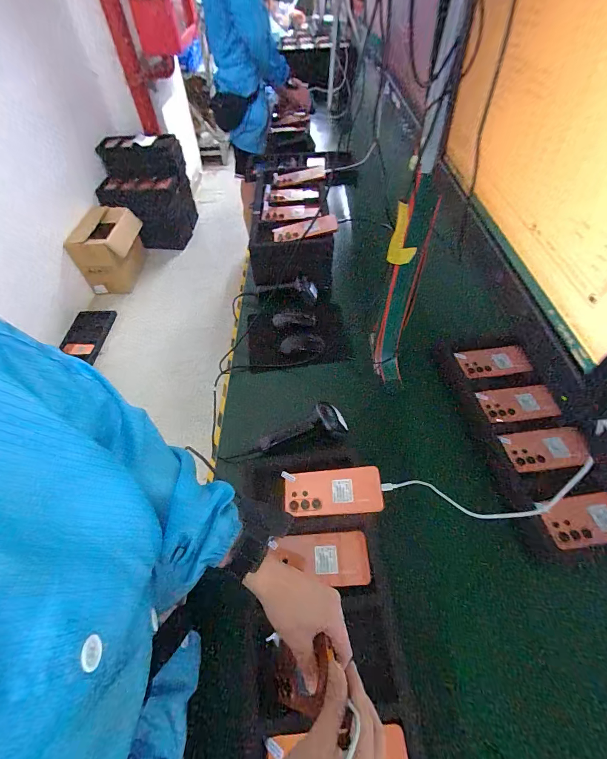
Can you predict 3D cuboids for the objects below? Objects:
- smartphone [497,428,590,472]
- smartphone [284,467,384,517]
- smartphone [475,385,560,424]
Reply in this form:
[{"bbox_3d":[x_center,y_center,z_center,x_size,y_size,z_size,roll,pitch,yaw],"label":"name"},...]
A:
[{"bbox_3d":[0.473,0.135,0.643,0.151,0.015,0.078,-5,54,-2],"label":"smartphone"},{"bbox_3d":[0.050,0.199,0.587,0.171,0.009,0.076,-8,56,11],"label":"smartphone"},{"bbox_3d":[0.461,0.051,0.710,0.152,0.007,0.074,-6,54,-2],"label":"smartphone"}]

